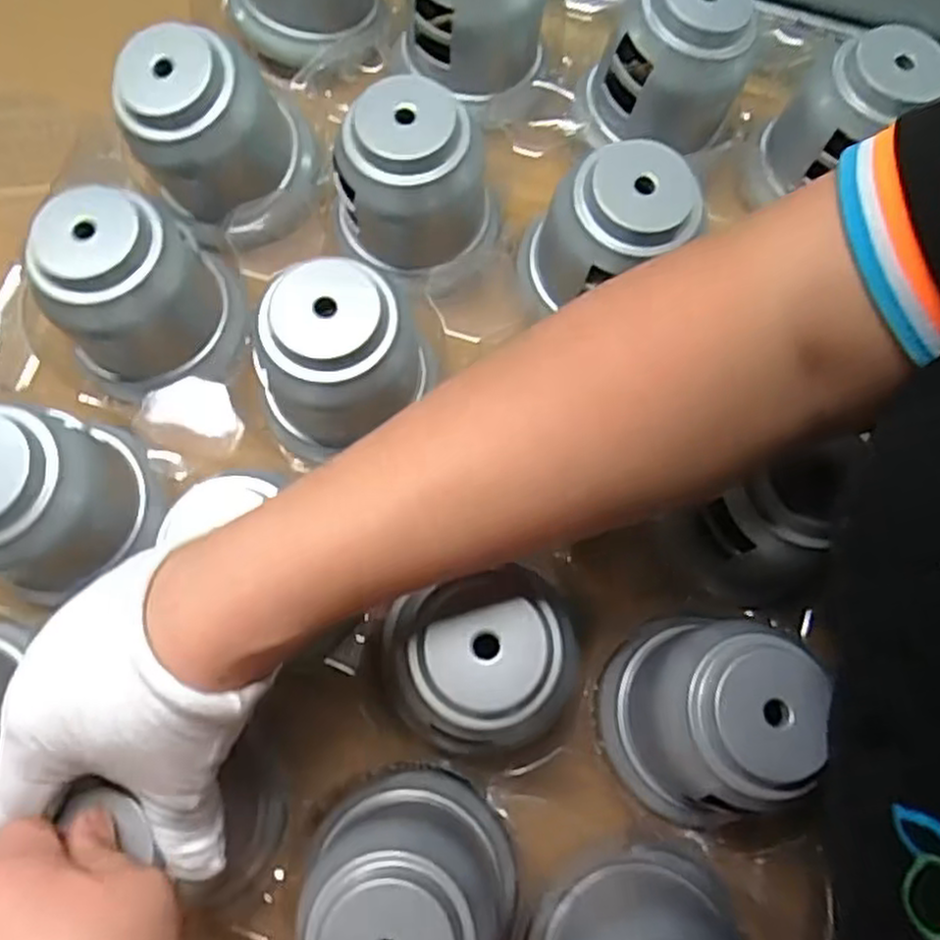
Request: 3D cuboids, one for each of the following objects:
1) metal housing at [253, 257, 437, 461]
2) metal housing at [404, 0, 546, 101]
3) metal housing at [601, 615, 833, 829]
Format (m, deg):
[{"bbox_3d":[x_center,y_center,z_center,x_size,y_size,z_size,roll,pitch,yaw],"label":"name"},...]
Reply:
[{"bbox_3d":[-0.061,-0.053,0.344,0.068,0.072,0.077,21,75,5],"label":"metal housing"},{"bbox_3d":[0.003,-0.243,0.390,0.073,0.065,0.063,0,74,-1],"label":"metal housing"},{"bbox_3d":[0.096,0.100,0.311,0.074,0.079,0.070,0,74,-1],"label":"metal housing"}]

